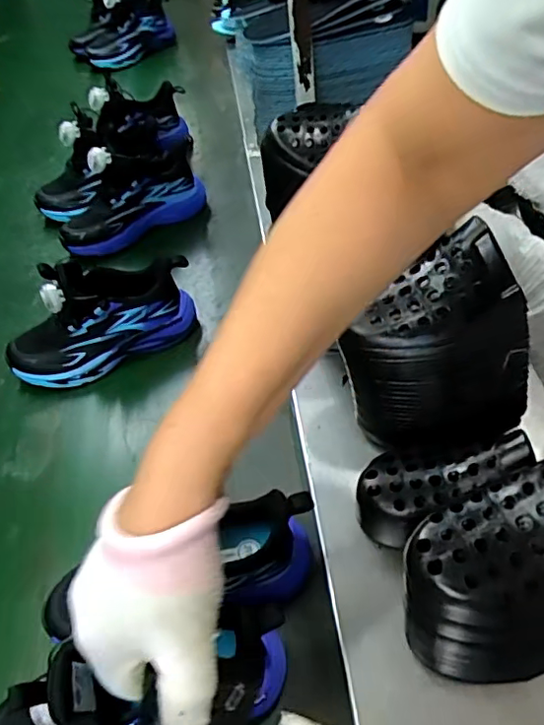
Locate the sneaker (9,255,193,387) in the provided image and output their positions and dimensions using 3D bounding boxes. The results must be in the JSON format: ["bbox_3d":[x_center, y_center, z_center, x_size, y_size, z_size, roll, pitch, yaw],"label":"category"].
[{"bbox_3d":[-0.192,-0.052,0.622,0.209,0.134,0.083,-19,49,-14],"label":"sneaker"}]

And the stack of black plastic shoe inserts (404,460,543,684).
[{"bbox_3d":[0.154,0.143,0.363,0.148,0.142,0.070,-29,36,6],"label":"stack of black plastic shoe inserts"}]

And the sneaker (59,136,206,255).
[{"bbox_3d":[-0.199,-0.252,0.790,0.205,0.110,0.105,-25,51,-18],"label":"sneaker"}]

